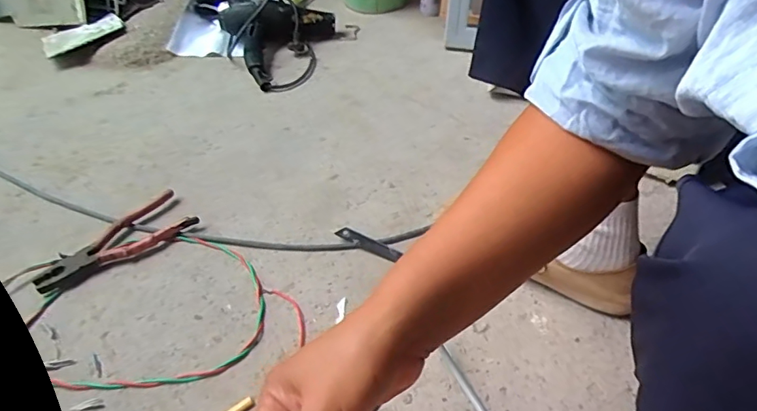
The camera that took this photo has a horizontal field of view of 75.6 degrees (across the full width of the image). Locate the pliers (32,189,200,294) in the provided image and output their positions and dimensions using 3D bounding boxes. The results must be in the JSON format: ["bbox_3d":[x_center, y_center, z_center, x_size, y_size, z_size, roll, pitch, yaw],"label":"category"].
[{"bbox_3d":[-0.342,0.040,0.632,0.189,0.018,0.087,-27,50,-24],"label":"pliers"}]

